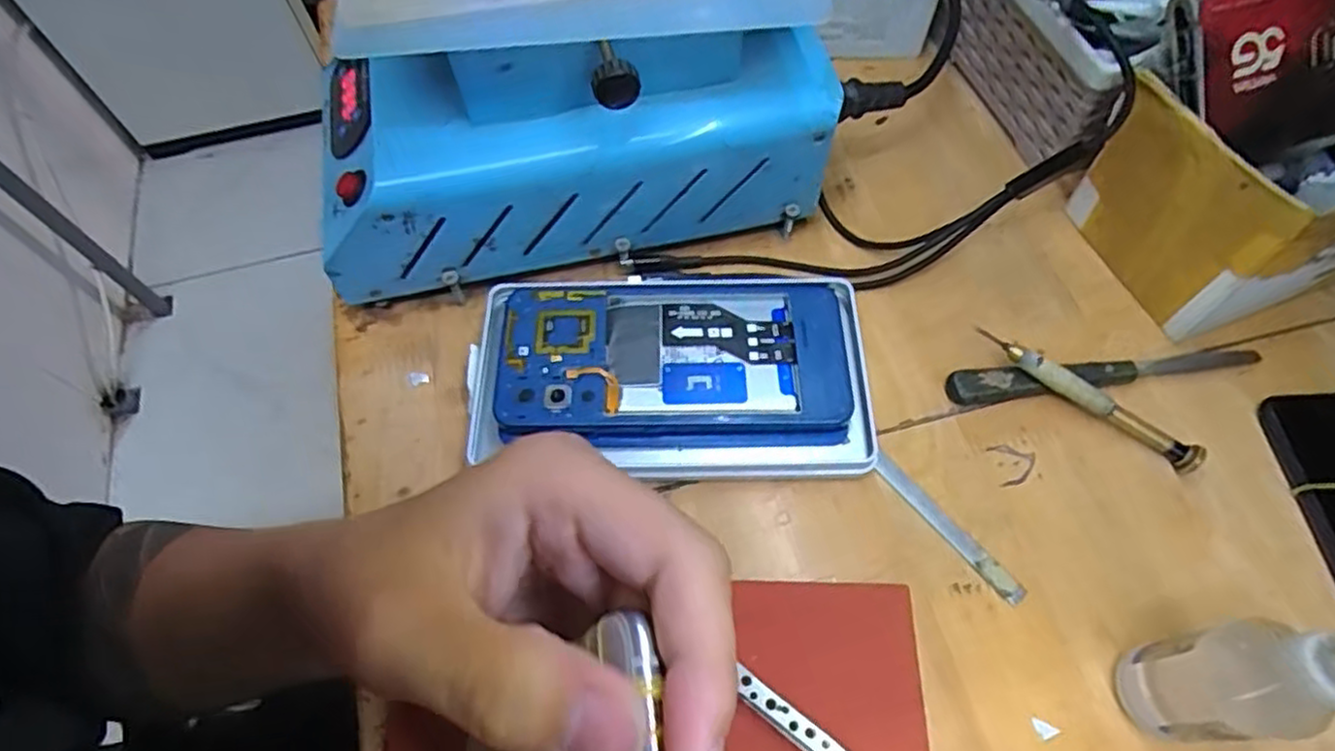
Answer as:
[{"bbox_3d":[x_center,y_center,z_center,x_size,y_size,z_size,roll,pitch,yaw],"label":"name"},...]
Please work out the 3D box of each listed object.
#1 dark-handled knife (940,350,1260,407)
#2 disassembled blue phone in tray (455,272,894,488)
[{"bbox_3d":[0.204,-0.001,0.337,0.146,0.010,0.015,-6,63,-2],"label":"dark-handled knife"},{"bbox_3d":[0.000,-0.002,0.340,0.179,0.014,0.106,-3,63,-1],"label":"disassembled blue phone in tray"}]

